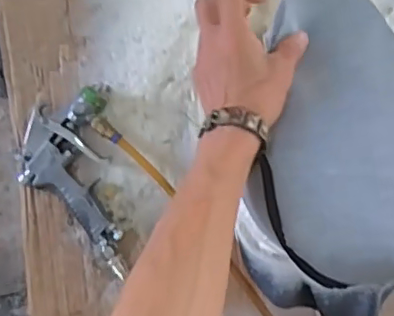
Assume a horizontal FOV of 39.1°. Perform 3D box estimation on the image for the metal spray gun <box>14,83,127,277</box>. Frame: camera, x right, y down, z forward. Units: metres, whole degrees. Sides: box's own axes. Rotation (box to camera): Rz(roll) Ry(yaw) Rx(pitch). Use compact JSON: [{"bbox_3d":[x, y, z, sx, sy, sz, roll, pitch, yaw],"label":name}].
[{"bbox_3d":[-0.141,0.023,0.611,0.103,0.044,0.190,-7,83,-4],"label":"metal spray gun"}]

